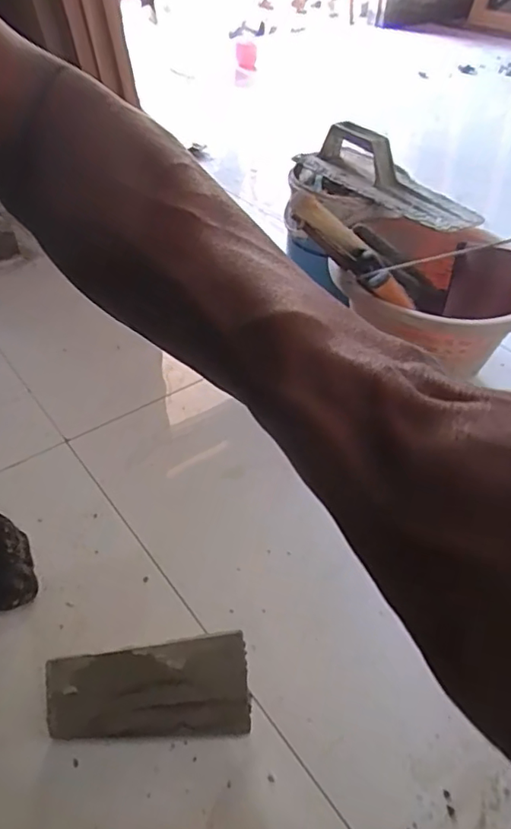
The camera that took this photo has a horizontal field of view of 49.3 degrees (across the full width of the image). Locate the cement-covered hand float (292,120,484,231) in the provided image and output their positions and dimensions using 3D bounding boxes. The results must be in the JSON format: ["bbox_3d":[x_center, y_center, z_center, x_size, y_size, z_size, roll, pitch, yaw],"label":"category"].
[{"bbox_3d":[0.182,-0.333,0.753,0.100,0.059,0.286,-27,50,-26],"label":"cement-covered hand float"}]

